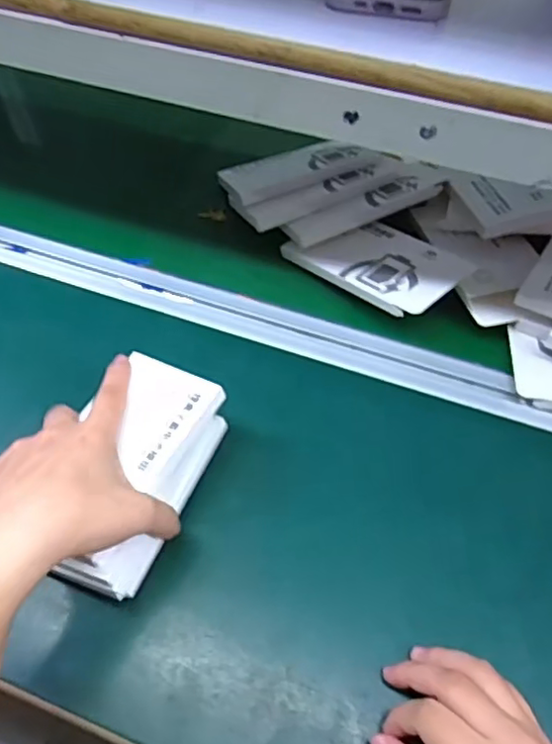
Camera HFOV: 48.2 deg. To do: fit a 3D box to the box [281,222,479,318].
[{"bbox_3d":[0.089,-0.100,0.539,0.089,0.011,0.148,-38,54,-23],"label":"box"}]

